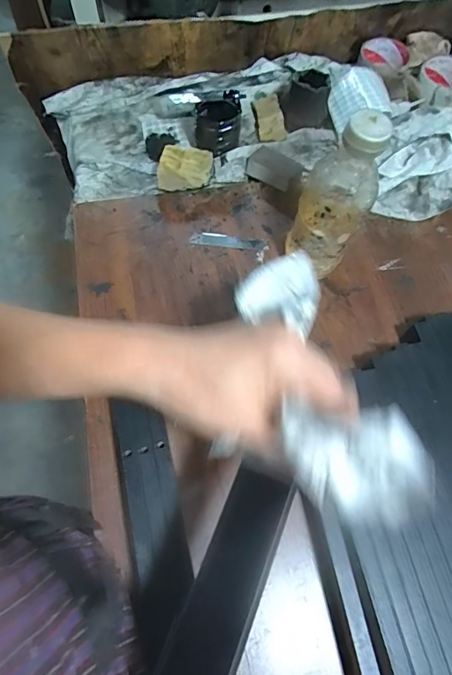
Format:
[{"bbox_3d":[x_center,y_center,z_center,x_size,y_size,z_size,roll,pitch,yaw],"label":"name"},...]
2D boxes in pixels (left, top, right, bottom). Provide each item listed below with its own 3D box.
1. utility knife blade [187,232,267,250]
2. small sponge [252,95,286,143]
[{"bbox_3d":[0.004,-0.125,0.566,0.097,0.006,0.020,6,67,1],"label":"utility knife blade"},{"bbox_3d":[0.064,-0.323,0.646,0.038,0.012,0.081,-8,67,-5],"label":"small sponge"}]

